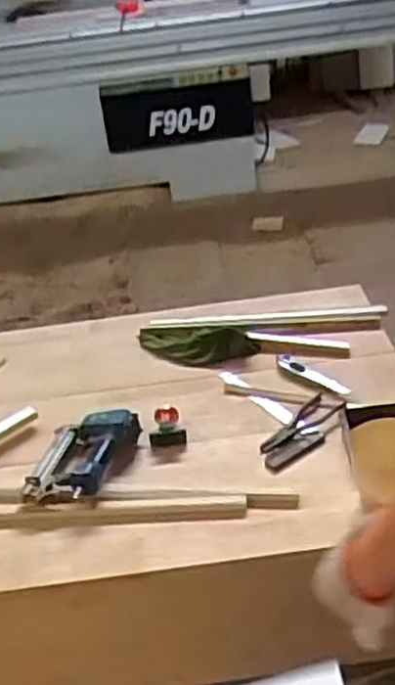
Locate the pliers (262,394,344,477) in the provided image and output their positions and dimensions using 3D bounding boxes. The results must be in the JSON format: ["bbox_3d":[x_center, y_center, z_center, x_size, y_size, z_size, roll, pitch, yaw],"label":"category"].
[{"bbox_3d":[0.199,0.175,1.457,0.081,0.016,0.216,23,44,37],"label":"pliers"}]

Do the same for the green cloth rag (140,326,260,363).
[{"bbox_3d":[-0.002,0.001,1.732,0.272,0.021,0.133,-2,35,8],"label":"green cloth rag"}]

